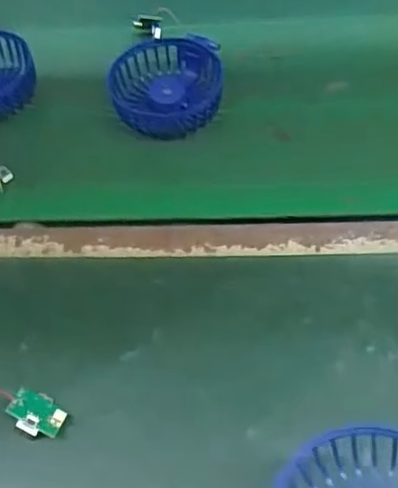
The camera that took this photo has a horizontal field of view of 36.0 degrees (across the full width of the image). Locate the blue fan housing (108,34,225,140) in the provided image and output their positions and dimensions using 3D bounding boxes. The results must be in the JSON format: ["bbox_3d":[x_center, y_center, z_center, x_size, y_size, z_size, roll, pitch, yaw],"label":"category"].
[{"bbox_3d":[-0.024,-0.125,0.484,0.085,0.025,0.085,-8,57,-1],"label":"blue fan housing"}]

